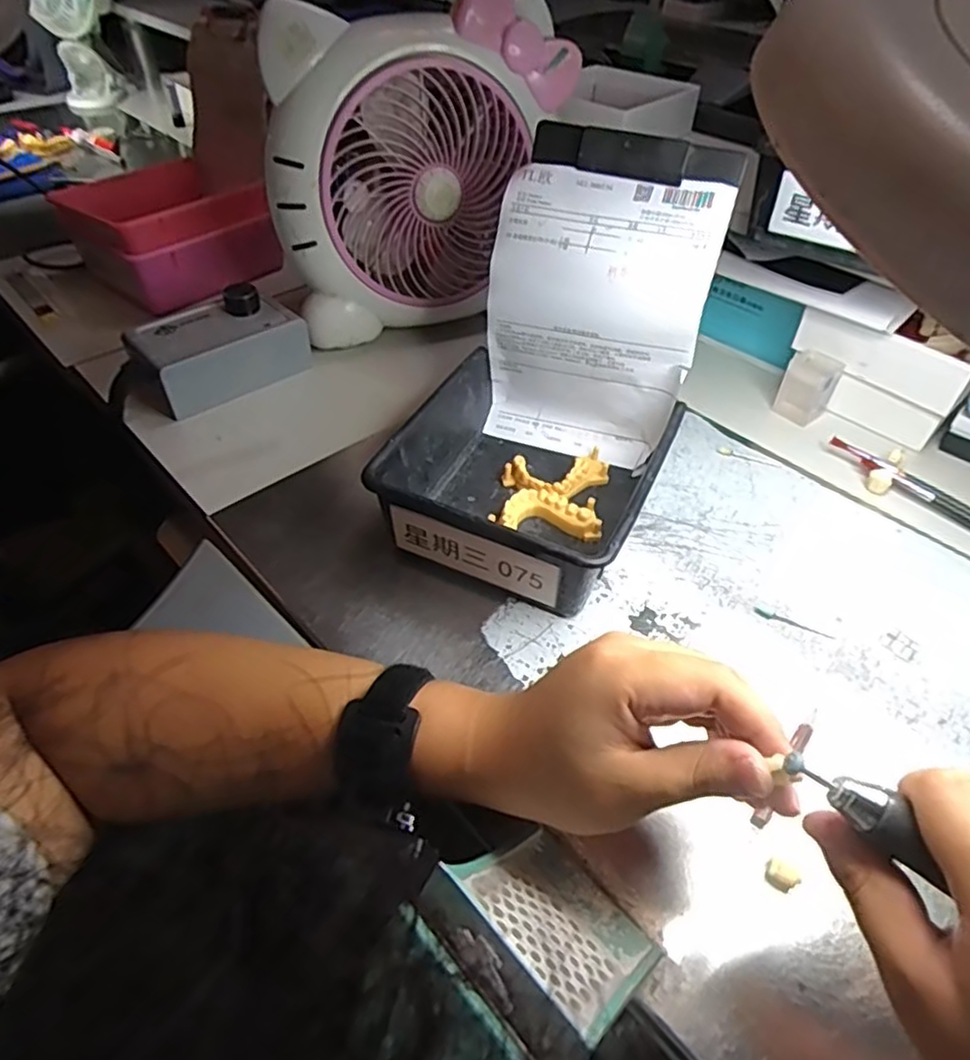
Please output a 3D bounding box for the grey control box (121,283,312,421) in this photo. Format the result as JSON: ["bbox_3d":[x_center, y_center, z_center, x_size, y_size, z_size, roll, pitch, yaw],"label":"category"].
[{"bbox_3d":[-0.231,-0.156,0.573,0.080,0.059,0.136,33,54,27],"label":"grey control box"}]

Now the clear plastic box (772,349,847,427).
[{"bbox_3d":[0.271,-0.121,0.562,0.038,0.044,0.036,35,54,28],"label":"clear plastic box"}]

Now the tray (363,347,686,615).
[{"bbox_3d":[0.029,-0.034,0.455,0.160,0.069,0.163,21,49,17],"label":"tray"}]

